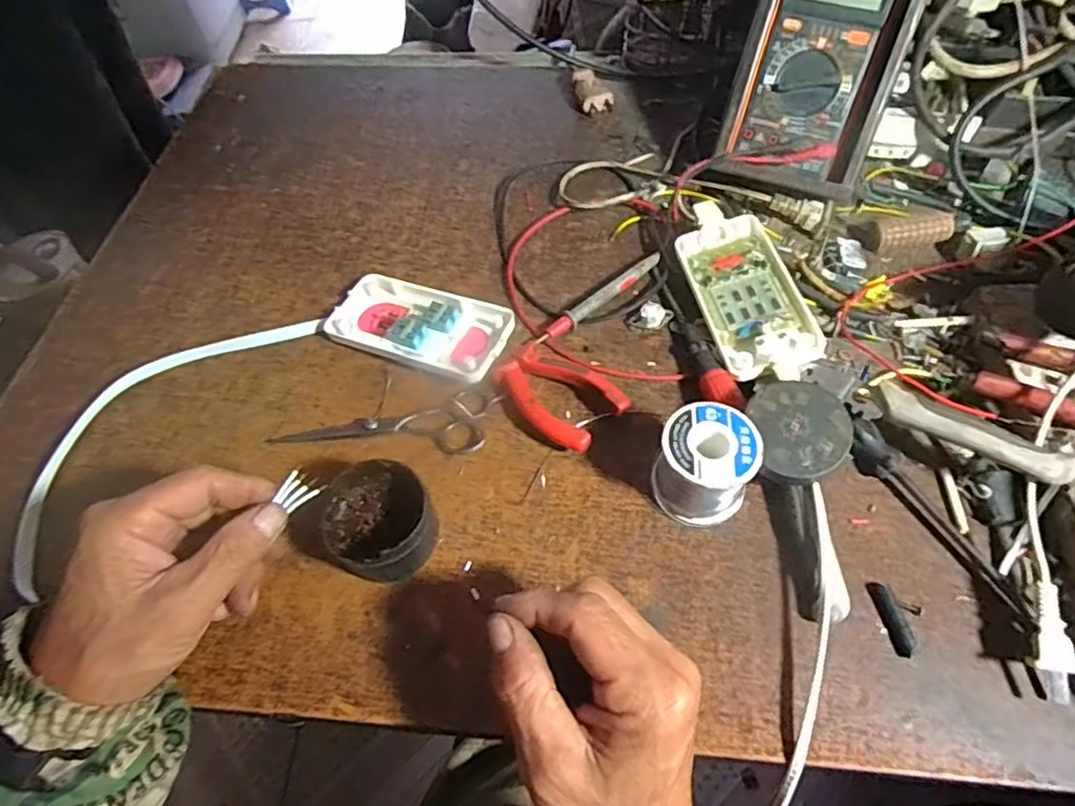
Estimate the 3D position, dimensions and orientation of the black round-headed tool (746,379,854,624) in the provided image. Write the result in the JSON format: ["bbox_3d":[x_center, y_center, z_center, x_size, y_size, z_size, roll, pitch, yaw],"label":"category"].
[{"bbox_3d":[0.150,0.051,0.346,0.046,0.031,0.126,-3,70,13],"label":"black round-headed tool"}]

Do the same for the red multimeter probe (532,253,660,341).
[{"bbox_3d":[0.046,-0.075,0.452,0.116,0.016,0.011,-38,62,-18],"label":"red multimeter probe"}]

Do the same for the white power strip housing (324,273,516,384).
[{"bbox_3d":[-0.082,-0.055,0.433,0.126,0.019,0.063,18,60,16],"label":"white power strip housing"}]

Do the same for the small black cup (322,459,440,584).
[{"bbox_3d":[-0.087,0.065,0.345,0.056,0.045,0.060,-2,57,4],"label":"small black cup"}]

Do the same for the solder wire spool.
[{"bbox_3d":[0.094,0.036,0.353,0.051,0.049,0.054,-2,57,4],"label":"solder wire spool"}]

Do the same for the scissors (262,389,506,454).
[{"bbox_3d":[-0.095,0.018,0.397,0.143,0.005,0.042,-10,57,-1],"label":"scissors"}]

